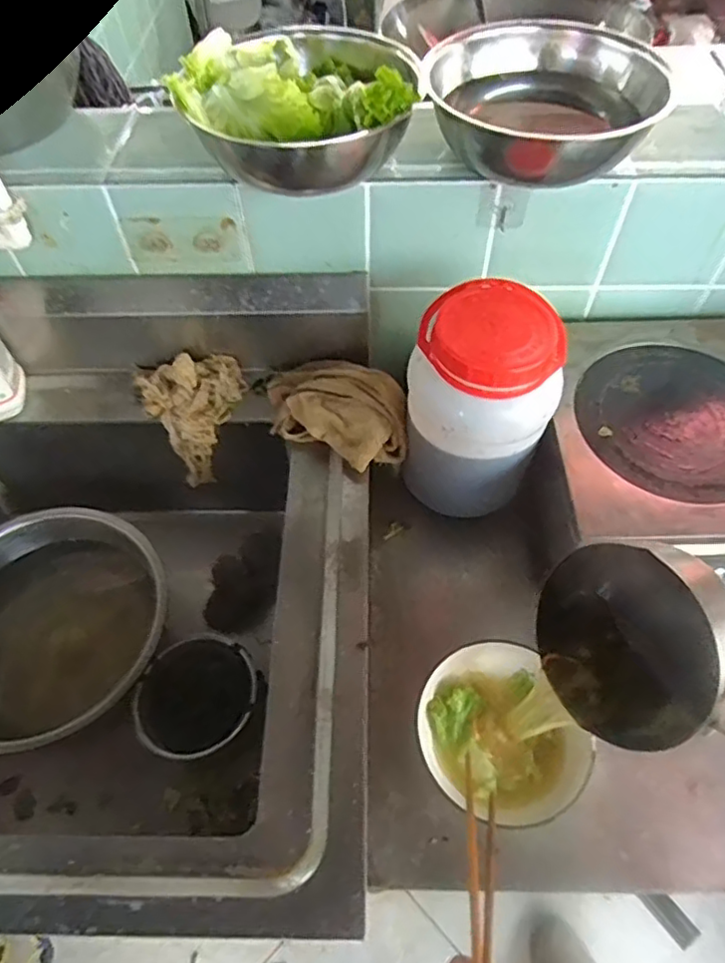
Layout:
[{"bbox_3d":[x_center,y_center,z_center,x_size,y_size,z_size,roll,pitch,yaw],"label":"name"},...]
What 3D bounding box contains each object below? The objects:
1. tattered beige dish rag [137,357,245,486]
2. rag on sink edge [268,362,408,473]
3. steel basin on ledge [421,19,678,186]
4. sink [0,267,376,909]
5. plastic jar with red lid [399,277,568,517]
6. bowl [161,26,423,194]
[{"bbox_3d":[-0.225,-0.090,0.872,0.137,0.158,0.092,-17,58,-10],"label":"tattered beige dish rag"},{"bbox_3d":[-0.031,-0.101,0.794,0.198,0.066,0.119,26,61,17],"label":"rag on sink edge"},{"bbox_3d":[0.195,-0.411,0.673,0.248,0.074,0.224,11,57,8],"label":"steel basin on ledge"},{"bbox_3d":[-0.340,0.129,0.772,0.665,0.391,0.653,0,57,1],"label":"sink"},{"bbox_3d":[0.142,-0.090,0.738,0.150,0.243,0.151,0,57,1],"label":"plastic jar with red lid"},{"bbox_3d":[-0.065,-0.409,0.675,0.250,0.094,0.210,-3,57,-1],"label":"bowl"}]

